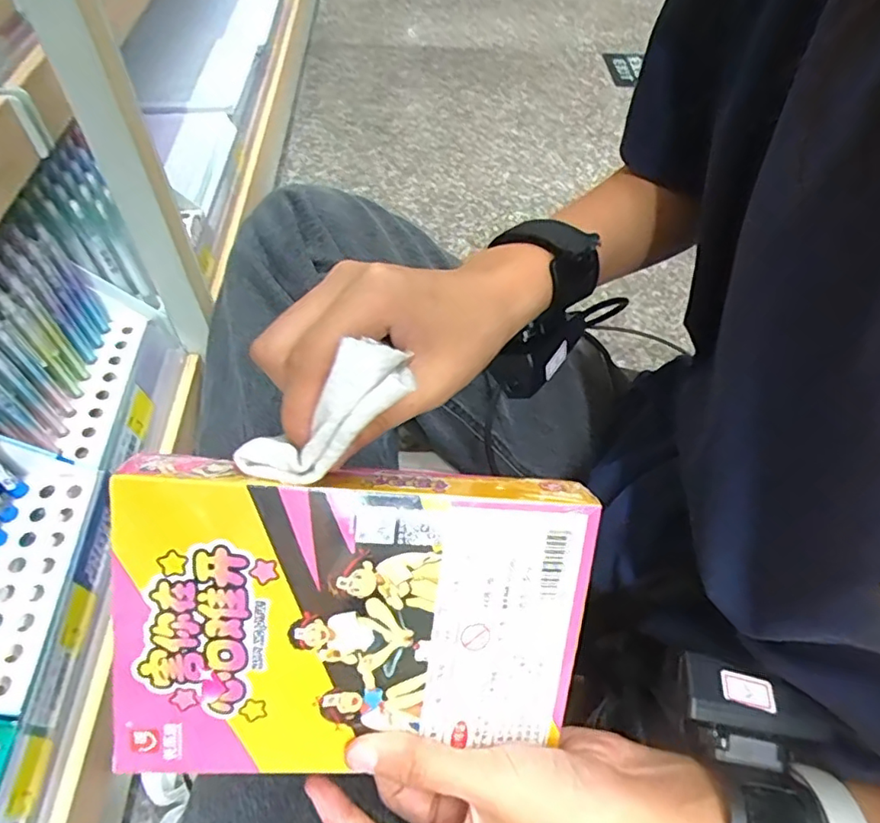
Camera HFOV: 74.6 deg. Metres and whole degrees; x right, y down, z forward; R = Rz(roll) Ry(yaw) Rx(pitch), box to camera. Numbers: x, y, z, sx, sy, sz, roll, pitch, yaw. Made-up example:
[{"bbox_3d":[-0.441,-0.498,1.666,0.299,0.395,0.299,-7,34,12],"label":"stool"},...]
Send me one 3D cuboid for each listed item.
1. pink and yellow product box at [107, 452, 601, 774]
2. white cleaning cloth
[{"bbox_3d":[-0.034,0.090,0.246,0.188,0.129,0.020,5,13,-9],"label":"pink and yellow product box"},{"bbox_3d":[-0.043,0.004,0.219,0.073,0.025,0.025,-41,60,10],"label":"white cleaning cloth"}]

